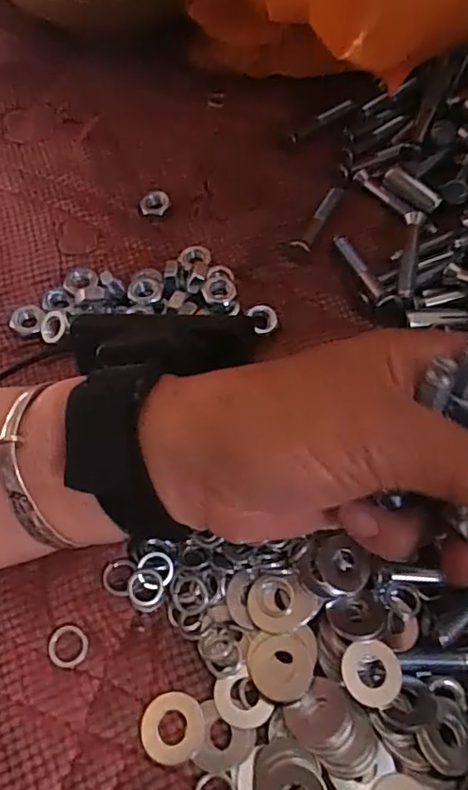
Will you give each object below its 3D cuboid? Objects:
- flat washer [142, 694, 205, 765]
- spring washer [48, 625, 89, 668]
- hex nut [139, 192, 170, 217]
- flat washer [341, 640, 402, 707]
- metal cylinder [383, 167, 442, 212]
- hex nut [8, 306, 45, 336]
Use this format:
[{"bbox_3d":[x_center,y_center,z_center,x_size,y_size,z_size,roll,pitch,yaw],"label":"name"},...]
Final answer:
[{"bbox_3d":[-0.021,0.114,0.194,0.021,0.004,0.021,-11,61,-7],"label":"flat washer"},{"bbox_3d":[-0.060,0.091,0.206,0.014,0.004,0.014,-10,61,-6],"label":"spring washer"},{"bbox_3d":[-0.044,-0.107,0.313,0.015,0.004,0.016,-14,61,-8],"label":"hex nut"},{"bbox_3d":[0.048,0.097,0.198,0.020,0.004,0.021,-10,60,-3],"label":"flat washer"},{"bbox_3d":[0.099,-0.114,0.313,0.033,0.007,0.011,40,68,20],"label":"metal cylinder"},{"bbox_3d":[-0.099,-0.036,0.276,0.016,0.005,0.015,21,62,11],"label":"hex nut"}]

